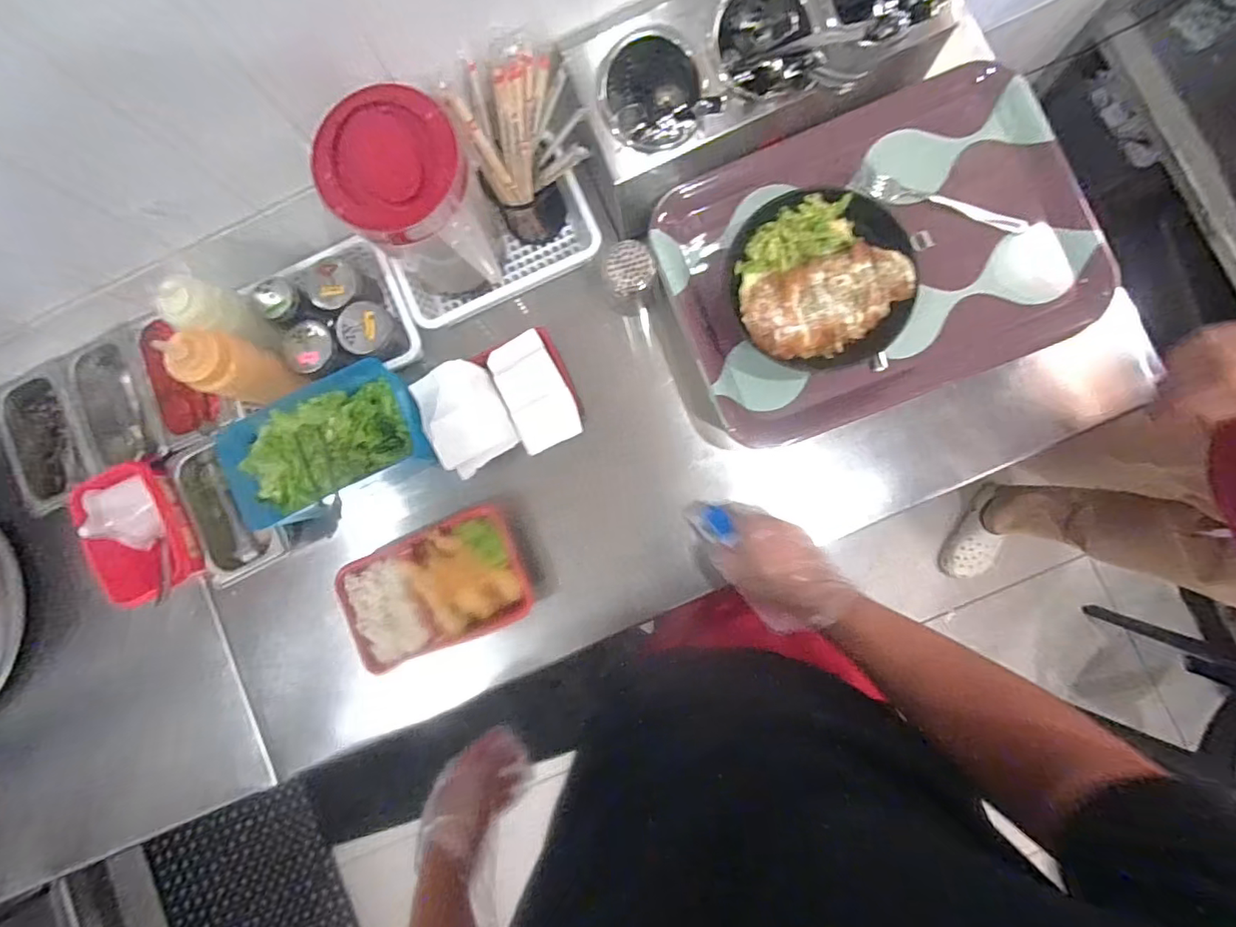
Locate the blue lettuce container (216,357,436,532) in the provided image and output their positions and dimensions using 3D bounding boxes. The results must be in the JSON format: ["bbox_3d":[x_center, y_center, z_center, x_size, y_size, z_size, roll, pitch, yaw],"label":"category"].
[{"bbox_3d":[-0.340,-0.021,0.649,0.216,0.061,0.134,-24,84,2],"label":"blue lettuce container"}]

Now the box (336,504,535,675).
[{"bbox_3d":[-0.219,0.154,0.684,0.220,0.060,0.143,-23,84,2],"label":"box"}]

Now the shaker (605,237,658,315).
[{"bbox_3d":[0.016,-0.218,0.663,0.057,0.101,0.055,0,86,4],"label":"shaker"}]

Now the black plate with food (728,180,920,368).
[{"bbox_3d":[0.205,-0.186,0.574,0.170,0.072,0.164,0,86,4],"label":"black plate with food"}]

